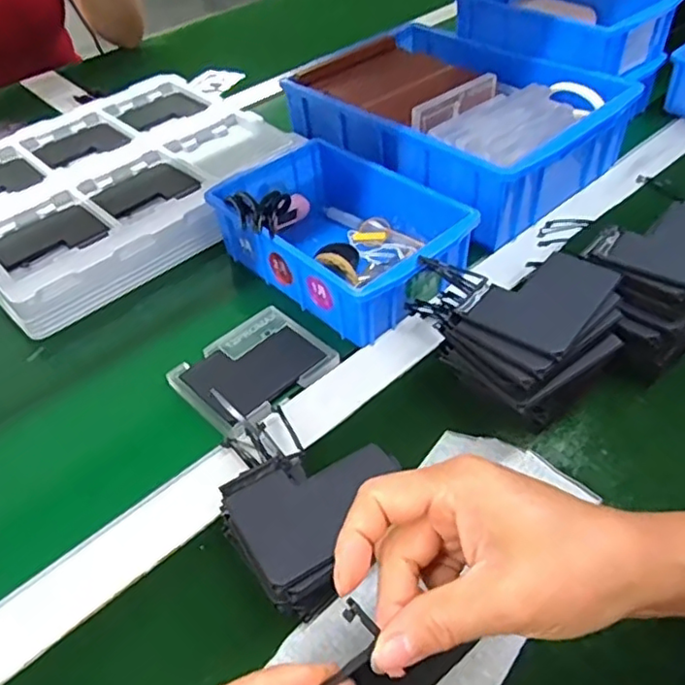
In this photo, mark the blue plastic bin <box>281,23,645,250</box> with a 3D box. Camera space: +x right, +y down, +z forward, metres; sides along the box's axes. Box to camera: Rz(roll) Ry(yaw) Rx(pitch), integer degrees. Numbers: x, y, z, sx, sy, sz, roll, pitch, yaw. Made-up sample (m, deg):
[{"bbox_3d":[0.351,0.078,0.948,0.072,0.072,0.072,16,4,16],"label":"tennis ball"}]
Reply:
[{"bbox_3d":[0.110,-0.236,0.629,0.221,0.094,0.291,-33,51,-24],"label":"blue plastic bin"}]

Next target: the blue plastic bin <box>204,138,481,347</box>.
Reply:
[{"bbox_3d":[-0.002,-0.096,0.522,0.135,0.057,0.201,-36,52,-26],"label":"blue plastic bin"}]

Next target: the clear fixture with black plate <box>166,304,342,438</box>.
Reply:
[{"bbox_3d":[-0.066,0.019,0.462,0.085,0.017,0.102,37,54,28],"label":"clear fixture with black plate"}]

